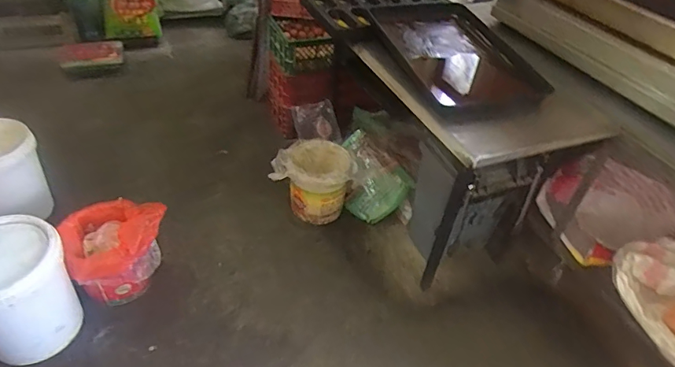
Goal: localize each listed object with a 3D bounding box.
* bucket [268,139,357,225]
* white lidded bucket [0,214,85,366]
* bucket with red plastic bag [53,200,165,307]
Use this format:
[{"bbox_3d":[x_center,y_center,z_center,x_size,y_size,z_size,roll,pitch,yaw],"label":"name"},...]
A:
[{"bbox_3d":[-0.097,-0.002,1.939,0.336,0.284,0.264,14,41,9],"label":"bucket"},{"bbox_3d":[-0.932,0.326,1.326,0.301,0.341,0.310,3,41,-3],"label":"white lidded bucket"},{"bbox_3d":[-0.722,0.230,1.528,0.321,0.292,0.275,-11,43,-18],"label":"bucket with red plastic bag"}]

